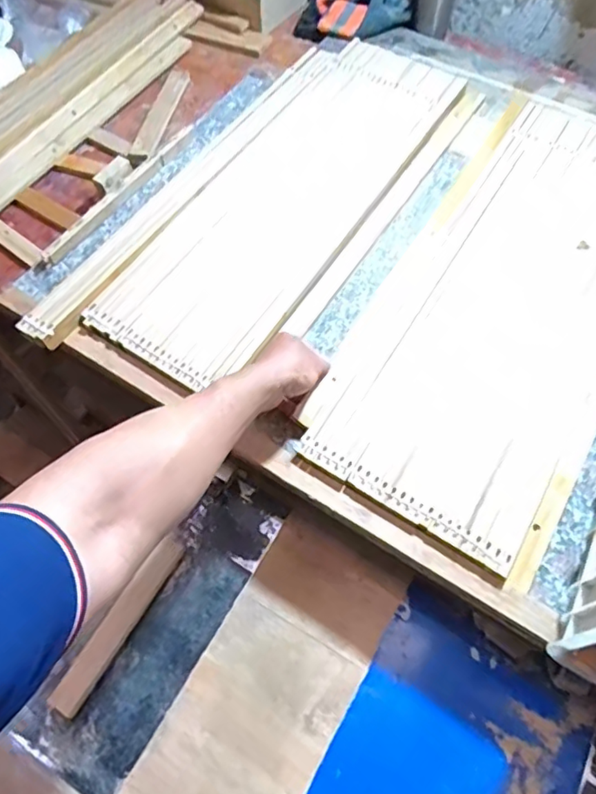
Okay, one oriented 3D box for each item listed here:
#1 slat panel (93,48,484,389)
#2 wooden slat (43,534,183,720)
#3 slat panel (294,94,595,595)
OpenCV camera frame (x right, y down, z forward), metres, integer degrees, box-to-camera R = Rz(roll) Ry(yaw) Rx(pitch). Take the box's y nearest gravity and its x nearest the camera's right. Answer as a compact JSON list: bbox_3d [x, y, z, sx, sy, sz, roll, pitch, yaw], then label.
[{"bbox_3d":[0.012,-0.296,0.802,0.247,0.033,0.679,30,65,15],"label":"slat panel"},{"bbox_3d":[-0.202,0.258,0.632,0.033,0.019,0.210,29,65,15],"label":"wooden slat"},{"bbox_3d":[0.283,-0.138,0.707,0.297,0.023,0.685,28,67,14],"label":"slat panel"}]

